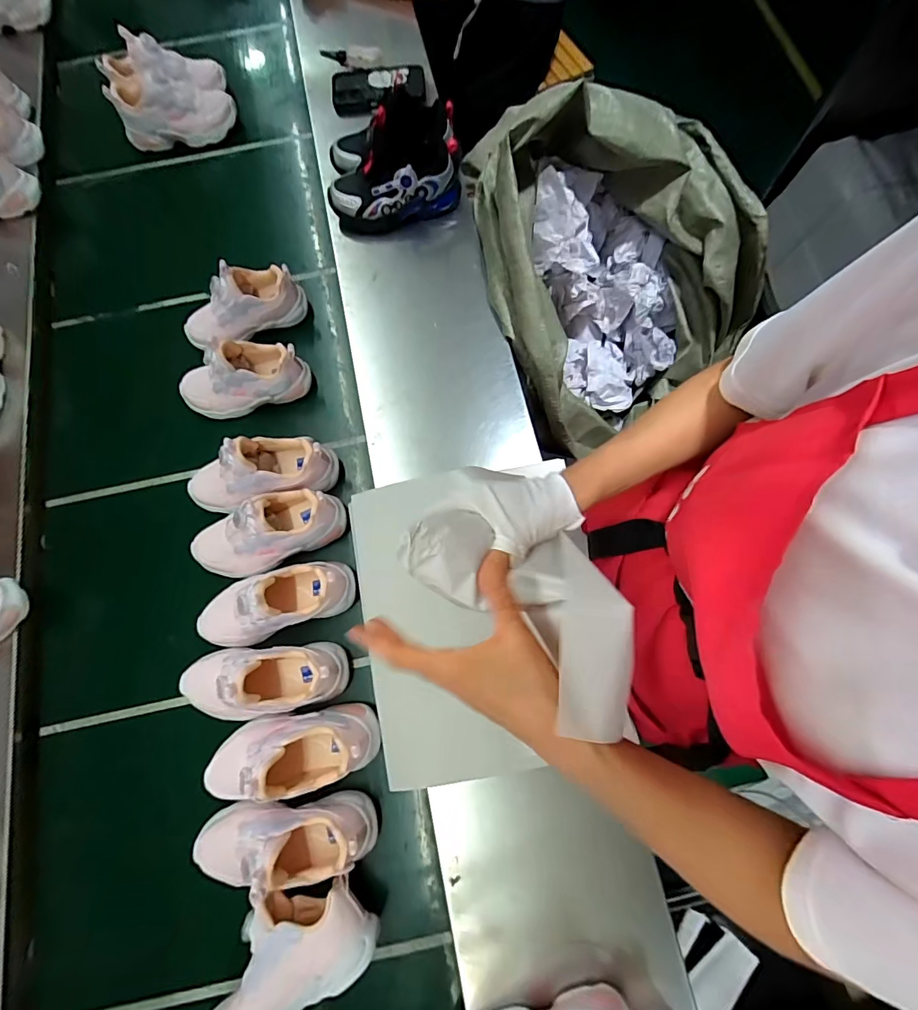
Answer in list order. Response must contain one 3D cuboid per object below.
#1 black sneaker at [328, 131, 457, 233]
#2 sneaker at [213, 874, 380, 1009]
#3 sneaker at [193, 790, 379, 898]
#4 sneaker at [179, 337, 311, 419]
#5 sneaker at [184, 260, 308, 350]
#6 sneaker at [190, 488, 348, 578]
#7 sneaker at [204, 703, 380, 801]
[{"bbox_3d":[-0.104,-0.516,0.724,0.210,0.101,0.072,-16,74,-2],"label":"black sneaker"},{"bbox_3d":[-0.188,0.481,0.487,0.189,0.087,0.105,-28,75,-6],"label":"sneaker"},{"bbox_3d":[-0.198,0.376,0.493,0.202,0.105,0.085,-7,74,0],"label":"sneaker"},{"bbox_3d":[-0.327,-0.190,0.661,0.195,0.102,0.072,-17,74,-3],"label":"sneaker"},{"bbox_3d":[-0.333,-0.302,0.684,0.189,0.098,0.067,-28,75,-6],"label":"sneaker"},{"bbox_3d":[-0.256,0.034,0.591,0.199,0.101,0.075,-23,75,-5],"label":"sneaker"},{"bbox_3d":[-0.201,0.287,0.505,0.203,0.092,0.085,-11,74,-1],"label":"sneaker"}]

